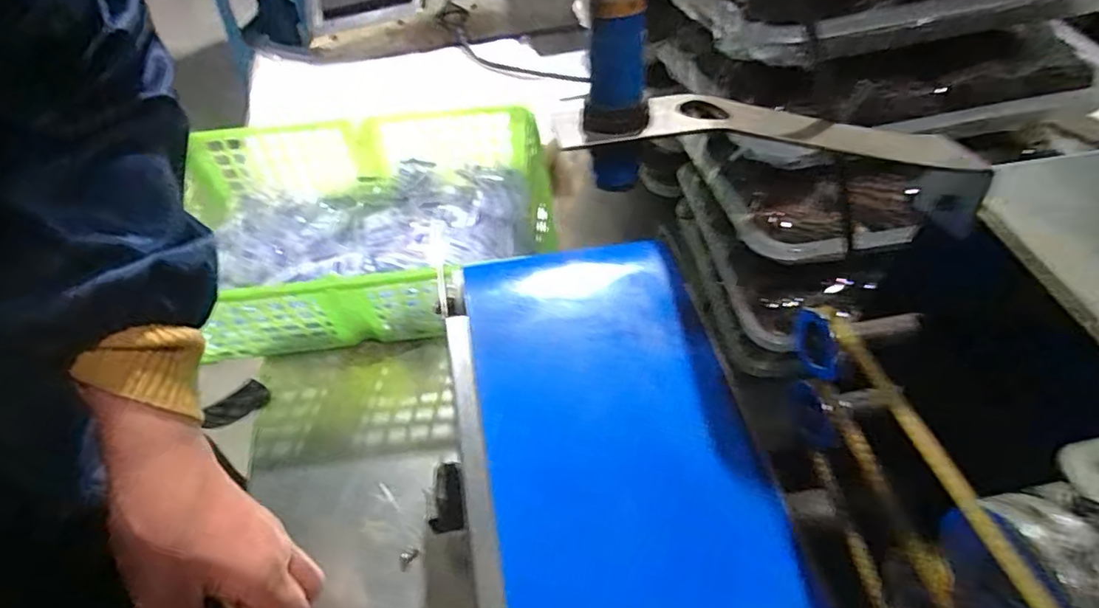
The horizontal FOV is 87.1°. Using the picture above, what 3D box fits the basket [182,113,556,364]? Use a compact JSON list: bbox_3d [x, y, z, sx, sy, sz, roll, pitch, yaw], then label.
[{"bbox_3d":[-0.165,-0.064,0.528,0.333,0.099,0.216,-6,52,-3],"label":"basket"}]

